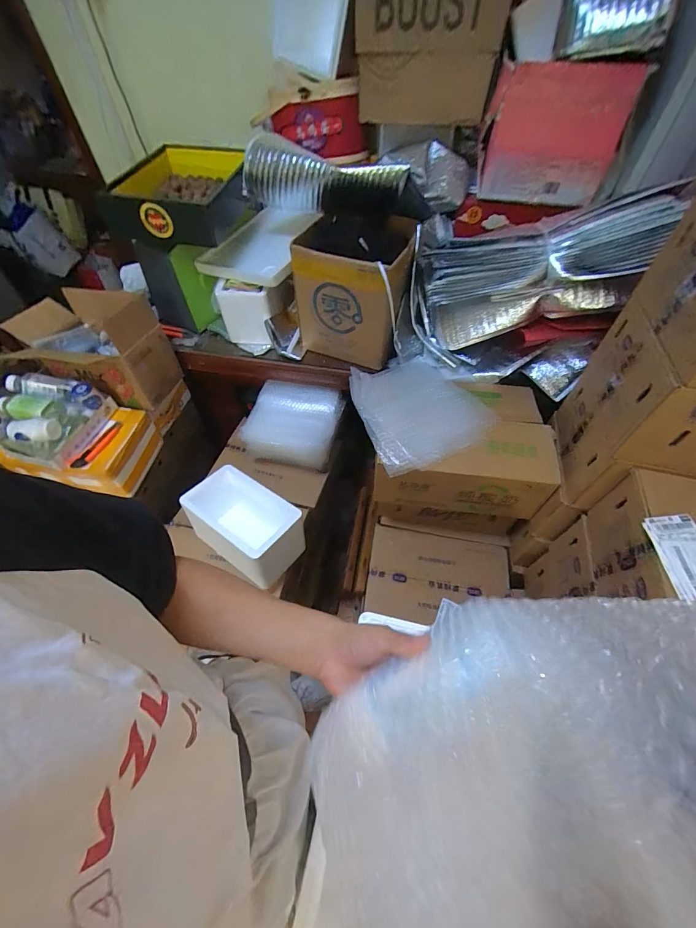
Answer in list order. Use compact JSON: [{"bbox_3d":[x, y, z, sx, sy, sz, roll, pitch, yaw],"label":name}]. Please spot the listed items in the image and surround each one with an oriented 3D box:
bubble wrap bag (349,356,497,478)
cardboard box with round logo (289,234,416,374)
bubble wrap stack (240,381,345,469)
[{"bbox_3d":[0.166,-0.139,0.879,0.277,0.064,0.318,-21,58,-15],"label":"bubble wrap bag"},{"bbox_3d":[0.009,-0.448,0.989,0.281,0.288,0.179,13,56,9],"label":"cardboard box with round logo"},{"bbox_3d":[-0.170,-0.120,1.147,0.275,0.159,0.232,10,55,7],"label":"bubble wrap stack"}]

